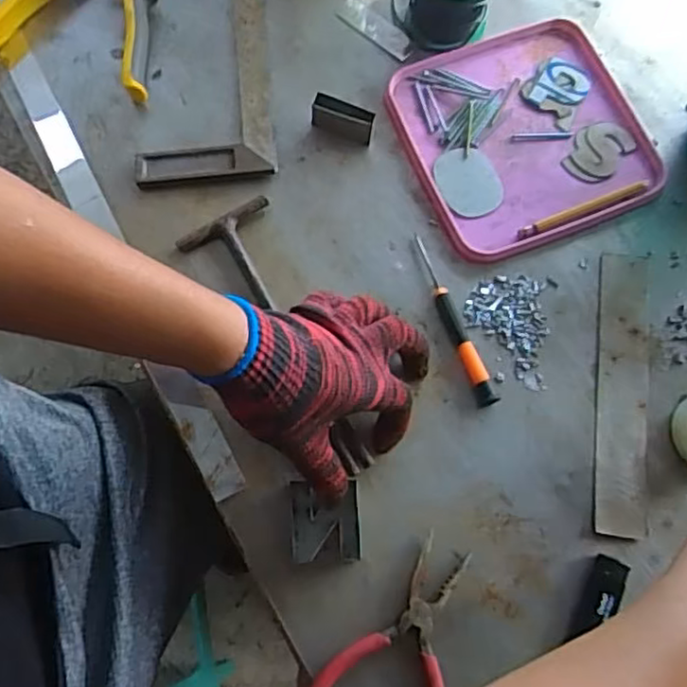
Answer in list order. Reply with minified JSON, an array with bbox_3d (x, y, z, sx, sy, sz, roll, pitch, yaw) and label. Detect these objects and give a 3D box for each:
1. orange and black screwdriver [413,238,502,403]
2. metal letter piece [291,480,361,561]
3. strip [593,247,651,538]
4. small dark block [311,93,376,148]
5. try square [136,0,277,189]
[{"bbox_3d":[0.084,-0.020,0.501,0.012,0.013,0.141,-18,75,-6],"label":"orange and black screwdriver"},{"bbox_3d":[-0.013,0.125,0.459,0.047,0.012,0.053,-2,74,-1],"label":"metal letter piece"},{"bbox_3d":[0.210,0.033,0.493,0.039,0.005,0.213,8,74,2],"label":"strip"},{"bbox_3d":[0.000,-0.185,0.538,0.050,0.030,0.015,19,75,5],"label":"small dark block"},{"bbox_3d":[-0.120,-0.248,0.564,0.109,0.012,0.241,-5,74,-2],"label":"try square"}]

